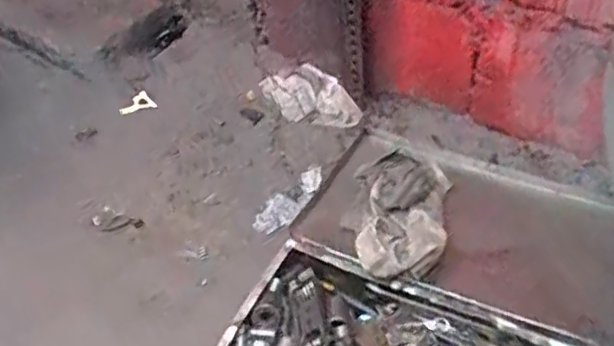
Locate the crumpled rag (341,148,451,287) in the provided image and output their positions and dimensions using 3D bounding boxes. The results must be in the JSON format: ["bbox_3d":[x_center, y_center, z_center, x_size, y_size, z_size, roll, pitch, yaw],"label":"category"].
[{"bbox_3d":[0.117,0.045,0.827,0.136,0.074,0.193,2,45,8],"label":"crumpled rag"}]

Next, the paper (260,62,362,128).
[{"bbox_3d":[0.005,-0.127,1.114,0.117,0.033,0.173,-23,47,-17],"label":"paper"}]

